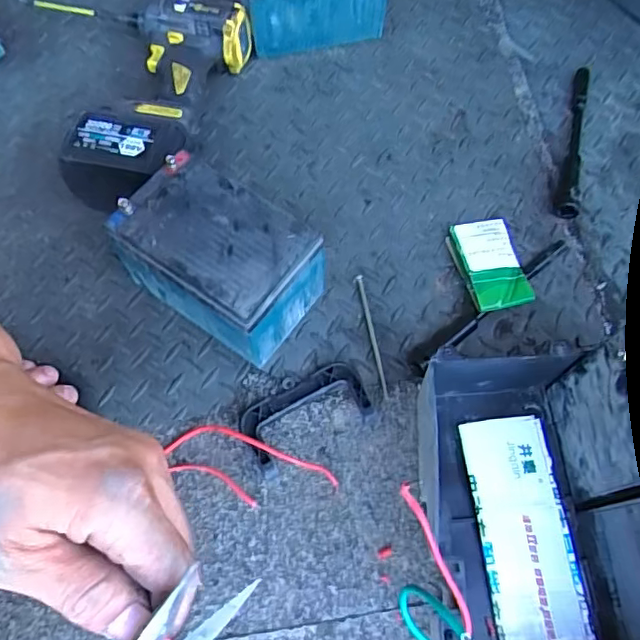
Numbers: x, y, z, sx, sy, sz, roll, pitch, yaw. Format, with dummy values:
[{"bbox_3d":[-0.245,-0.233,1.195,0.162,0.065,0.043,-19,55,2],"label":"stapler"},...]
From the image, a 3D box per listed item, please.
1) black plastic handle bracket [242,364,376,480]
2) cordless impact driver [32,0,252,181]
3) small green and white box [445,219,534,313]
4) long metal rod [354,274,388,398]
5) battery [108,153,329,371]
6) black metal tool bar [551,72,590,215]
[{"bbox_3d":[-0.012,0.080,0.492,0.110,0.017,0.061,-29,69,-11],"label":"black plastic handle bracket"},{"bbox_3d":[-0.228,-0.249,0.609,0.246,0.076,0.241,14,67,7],"label":"cordless impact driver"},{"bbox_3d":[0.160,-0.052,0.537,0.054,0.015,0.095,-10,66,-3],"label":"small green and white box"},{"bbox_3d":[0.049,0.013,0.529,0.007,0.004,0.123,-10,66,-3],"label":"long metal rod"},{"bbox_3d":[-0.088,-0.051,0.504,0.158,0.103,0.102,33,71,15],"label":"battery"},{"bbox_3d":[0.271,-0.191,0.600,0.023,0.021,0.193,15,67,8],"label":"black metal tool bar"}]

